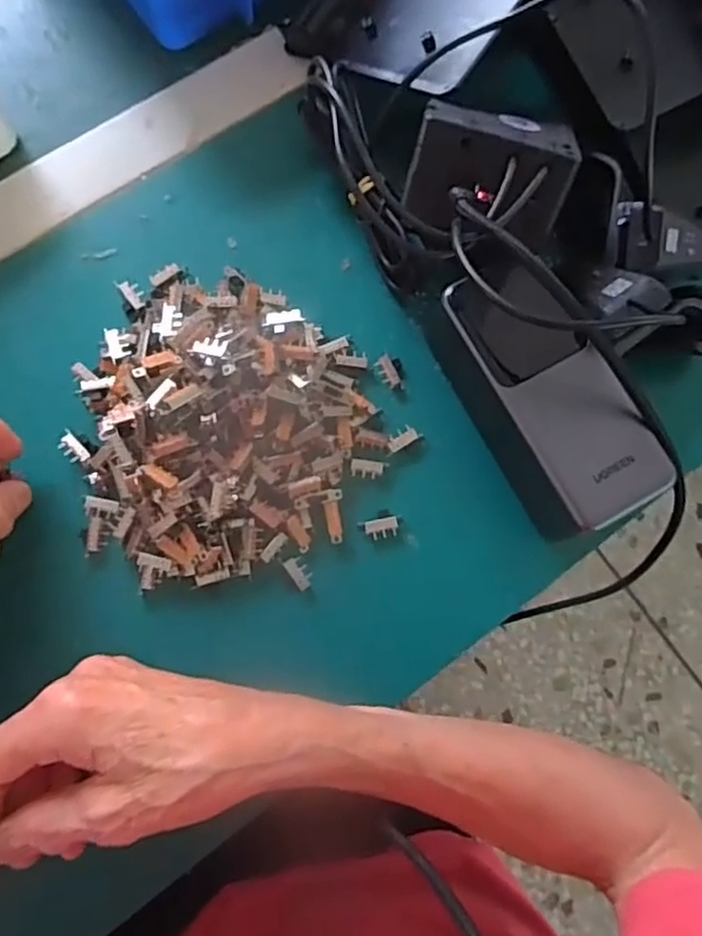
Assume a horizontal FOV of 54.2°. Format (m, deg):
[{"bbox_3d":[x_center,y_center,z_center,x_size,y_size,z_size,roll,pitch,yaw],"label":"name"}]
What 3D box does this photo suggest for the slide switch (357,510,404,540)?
[{"bbox_3d":[0.015,0.028,0.338,0.022,0.005,0.014,-13,77,-5],"label":"slide switch"}]

